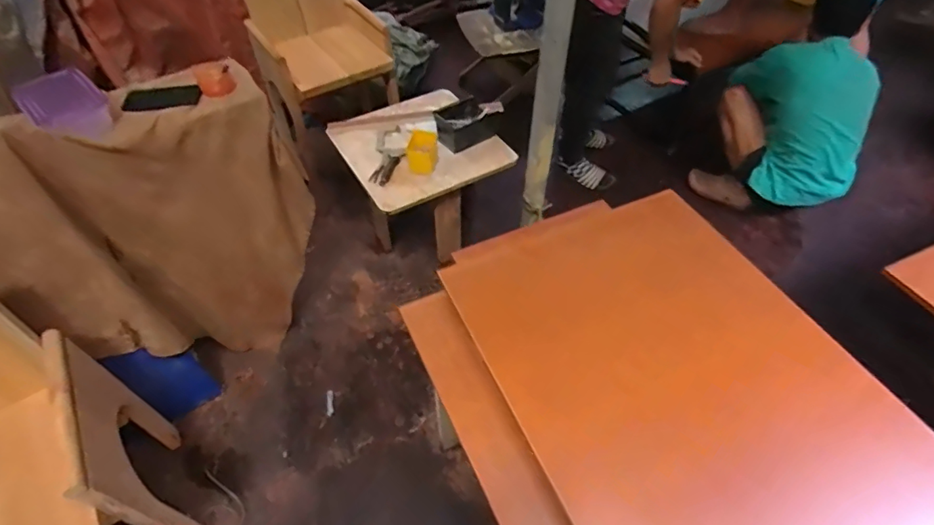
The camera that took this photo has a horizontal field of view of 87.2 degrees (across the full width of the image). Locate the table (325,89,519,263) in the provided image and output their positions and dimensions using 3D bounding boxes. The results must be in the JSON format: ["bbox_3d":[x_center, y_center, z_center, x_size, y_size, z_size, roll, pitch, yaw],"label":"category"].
[{"bbox_3d":[-0.167,-0.295,1.741,0.497,0.387,0.494,-27,54,-20],"label":"table"}]

